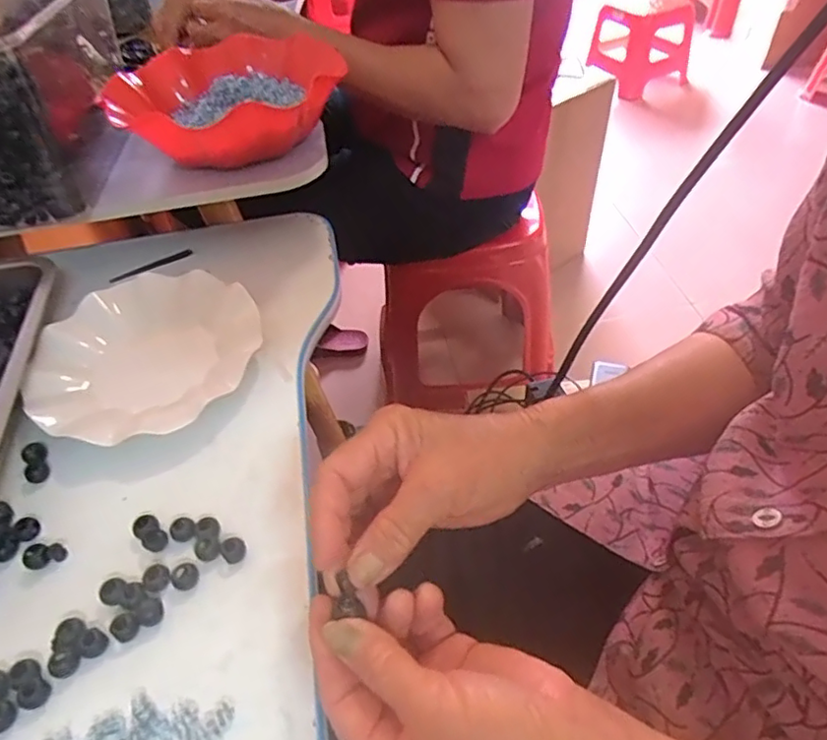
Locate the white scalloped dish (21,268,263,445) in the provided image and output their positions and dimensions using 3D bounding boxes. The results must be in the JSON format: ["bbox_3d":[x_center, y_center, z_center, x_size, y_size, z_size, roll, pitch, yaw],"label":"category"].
[{"bbox_3d":[-0.219,-0.023,0.481,0.173,0.025,0.164,-3,47,3],"label":"white scalloped dish"}]

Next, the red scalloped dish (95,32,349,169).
[{"bbox_3d":[-0.184,-0.271,0.579,0.219,0.067,0.230,-3,47,3],"label":"red scalloped dish"}]

